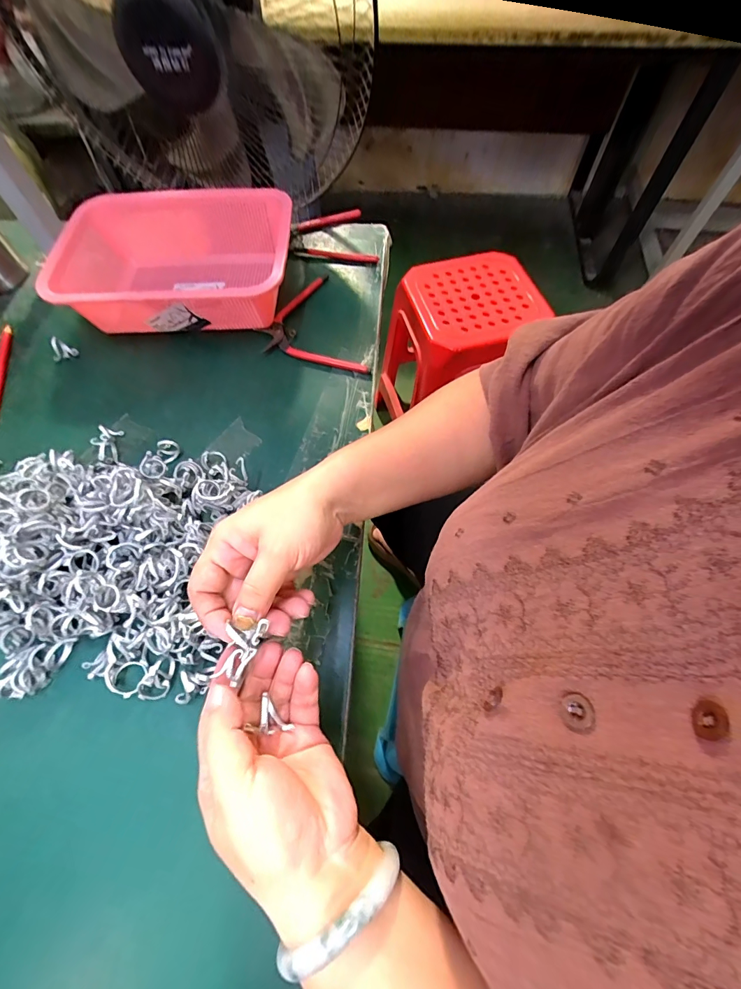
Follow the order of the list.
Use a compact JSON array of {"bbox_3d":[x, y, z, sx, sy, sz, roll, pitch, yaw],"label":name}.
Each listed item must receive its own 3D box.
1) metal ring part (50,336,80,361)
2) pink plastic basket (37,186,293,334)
[{"bbox_3d":[-0.366,-0.171,0.466,0.018,0.025,0.026,41,71,20],"label":"metal ring part"},{"bbox_3d":[-0.229,-0.278,0.484,0.273,0.081,0.180,-3,63,1],"label":"pink plastic basket"}]

